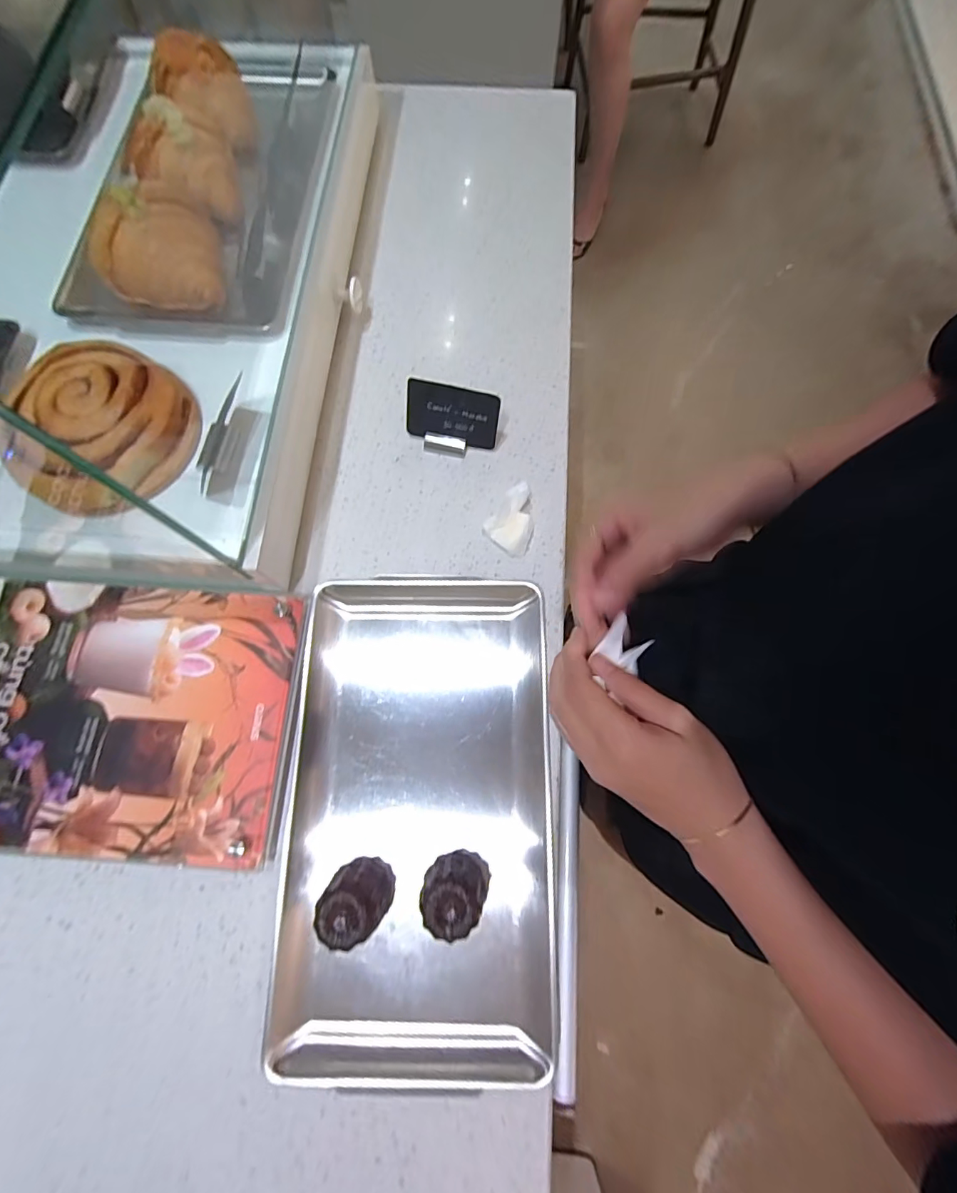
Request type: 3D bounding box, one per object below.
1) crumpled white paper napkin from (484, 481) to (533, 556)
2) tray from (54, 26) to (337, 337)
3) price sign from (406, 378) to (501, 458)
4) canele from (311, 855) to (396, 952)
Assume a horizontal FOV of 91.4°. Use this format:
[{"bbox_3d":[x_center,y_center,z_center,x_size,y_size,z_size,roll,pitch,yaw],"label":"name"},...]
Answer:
[{"bbox_3d":[0.035,-0.070,0.429,0.044,0.024,0.053,38,78,10],"label":"crumpled white paper napkin"},{"bbox_3d":[-0.260,-0.415,0.446,0.186,0.079,0.359,4,74,1],"label":"tray"},{"bbox_3d":[-0.025,-0.166,0.442,0.085,0.064,0.009,11,43,3],"label":"price sign"},{"bbox_3d":[-0.087,0.216,0.333,0.043,0.049,0.041,0,74,0],"label":"canele"}]

